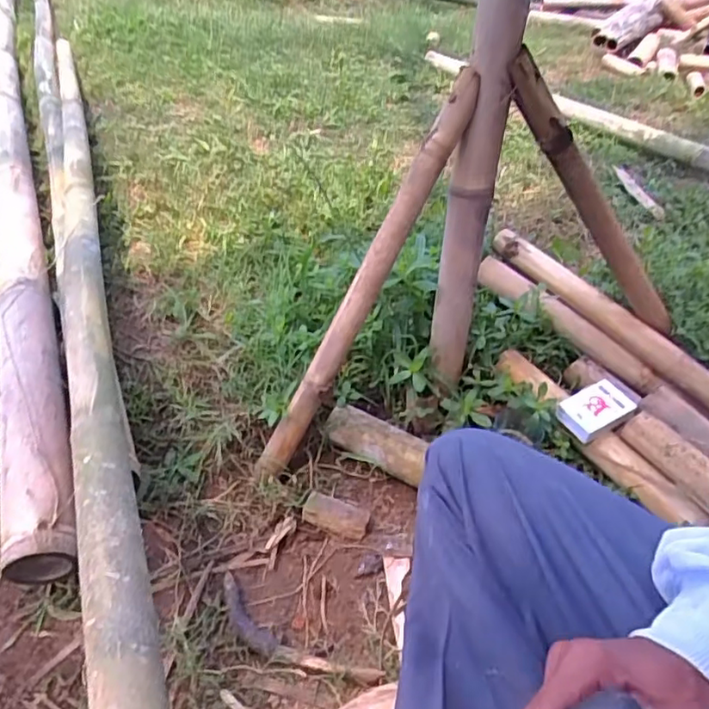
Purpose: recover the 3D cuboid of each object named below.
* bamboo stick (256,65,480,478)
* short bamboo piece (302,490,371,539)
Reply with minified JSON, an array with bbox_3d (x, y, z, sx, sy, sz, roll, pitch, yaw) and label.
[{"bbox_3d":[0.010,-0.074,0.750,0.043,0.562,0.028,9,26,-45],"label":"bamboo stick"},{"bbox_3d":[-0.024,0.216,0.793,0.087,0.037,0.038,12,39,11],"label":"short bamboo piece"}]

